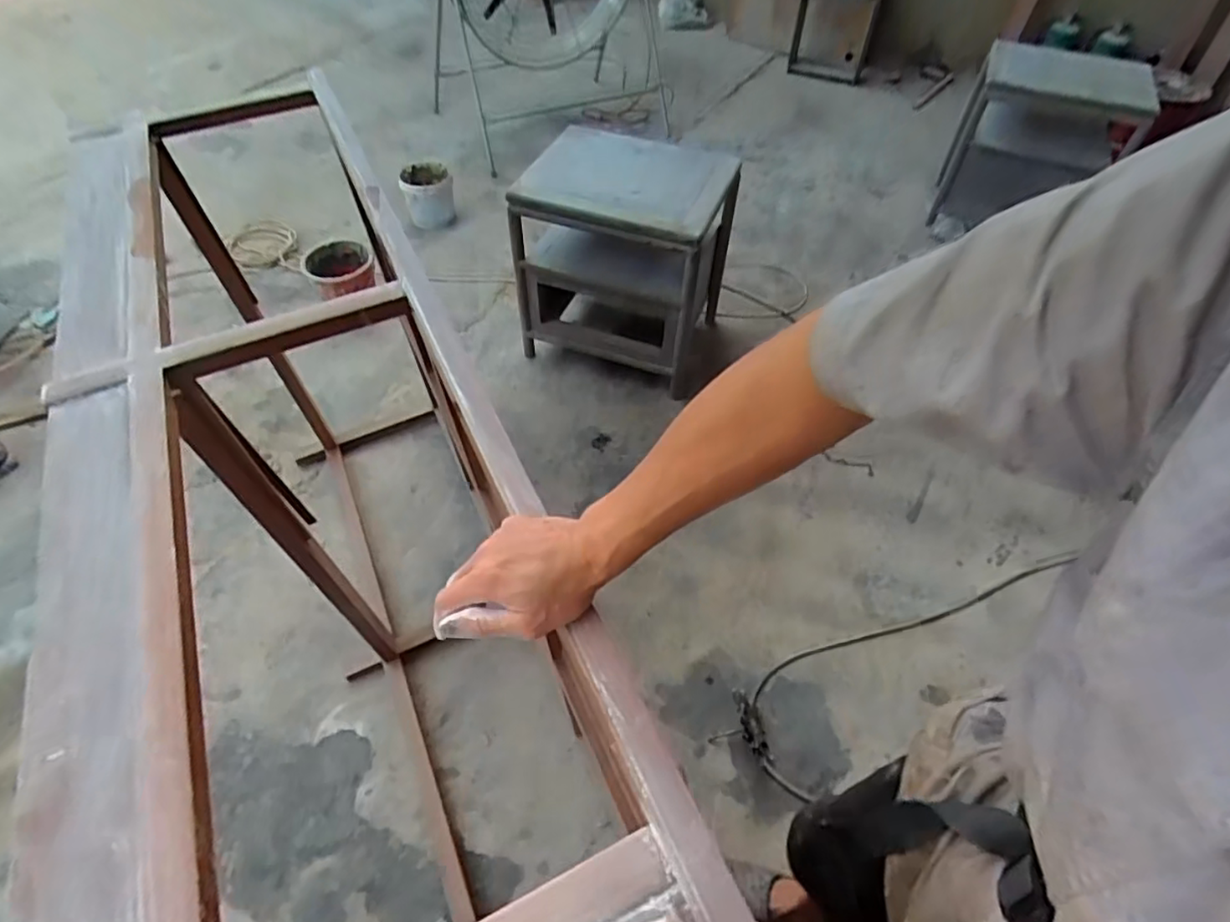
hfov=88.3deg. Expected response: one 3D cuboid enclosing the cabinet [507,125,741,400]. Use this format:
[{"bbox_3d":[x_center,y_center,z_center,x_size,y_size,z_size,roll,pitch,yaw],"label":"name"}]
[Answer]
[{"bbox_3d":[0.028,-0.559,1.790,0.514,0.544,0.399,19,53,13],"label":"cabinet"}]

